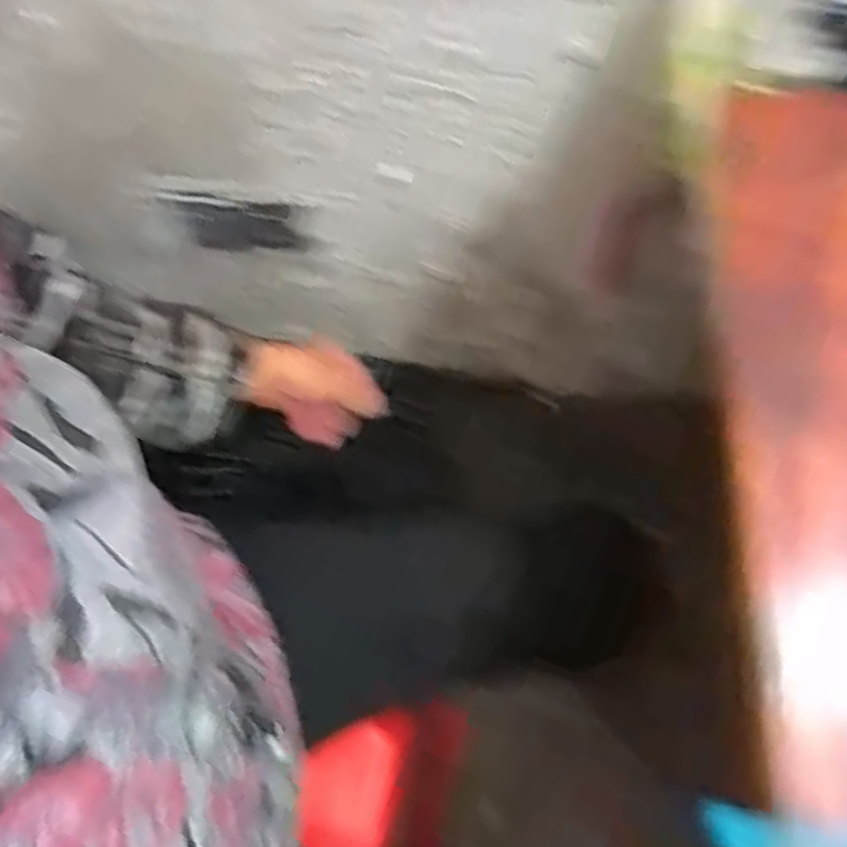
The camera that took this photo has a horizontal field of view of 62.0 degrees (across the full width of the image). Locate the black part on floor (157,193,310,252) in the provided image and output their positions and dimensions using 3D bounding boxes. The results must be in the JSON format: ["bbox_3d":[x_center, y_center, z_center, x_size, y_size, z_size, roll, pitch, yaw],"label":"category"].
[{"bbox_3d":[-0.251,-0.268,0.955,0.176,0.090,0.012,7,62,6],"label":"black part on floor"}]

